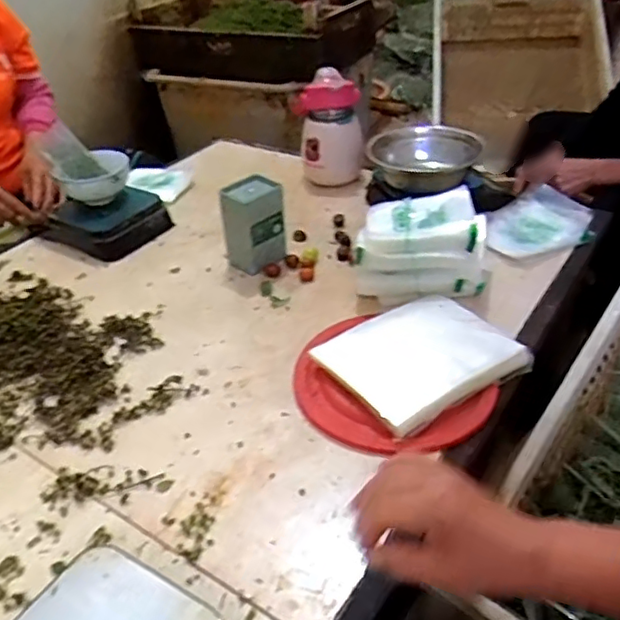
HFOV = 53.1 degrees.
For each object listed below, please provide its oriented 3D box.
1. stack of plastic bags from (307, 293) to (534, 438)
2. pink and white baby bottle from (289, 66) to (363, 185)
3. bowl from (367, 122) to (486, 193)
[{"bbox_3d":[0.134,0.050,0.703,0.203,0.020,0.144,-23,52,-26],"label":"stack of plastic bags"},{"bbox_3d":[0.033,-0.333,1.132,0.110,0.175,0.103,-11,36,-10],"label":"pink and white baby bottle"},{"bbox_3d":[0.180,-0.248,1.015,0.171,0.058,0.165,-3,36,2],"label":"bowl"}]

